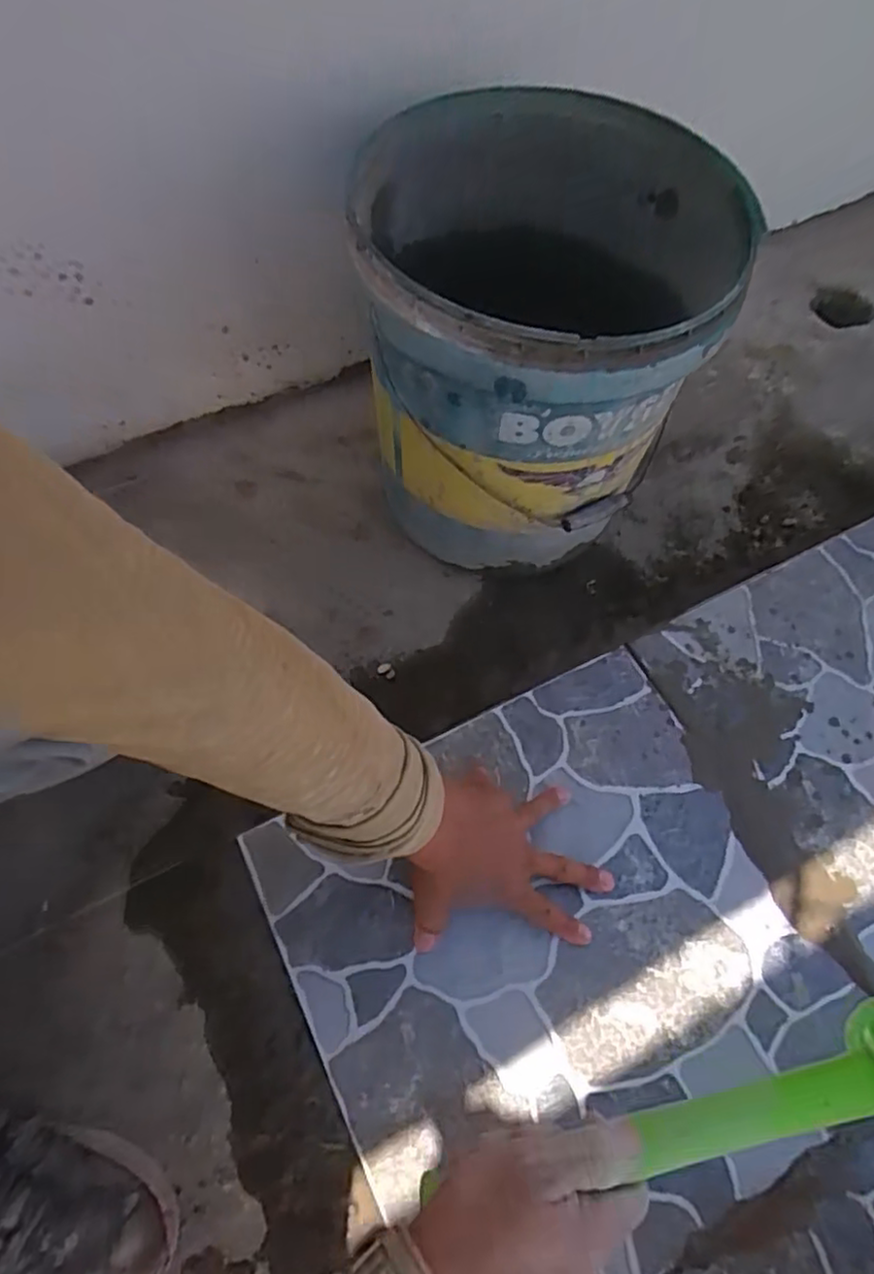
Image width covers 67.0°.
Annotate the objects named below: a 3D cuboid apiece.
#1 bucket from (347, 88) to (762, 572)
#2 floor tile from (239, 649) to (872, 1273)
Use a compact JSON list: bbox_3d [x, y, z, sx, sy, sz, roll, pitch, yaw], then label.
[{"bbox_3d":[0.089,-0.277,0.644,0.307,0.291,0.345,1,64,-2],"label":"bucket"},{"bbox_3d":[0.098,0.255,0.535,0.395,0.007,0.403,-23,67,-13],"label":"floor tile"}]

